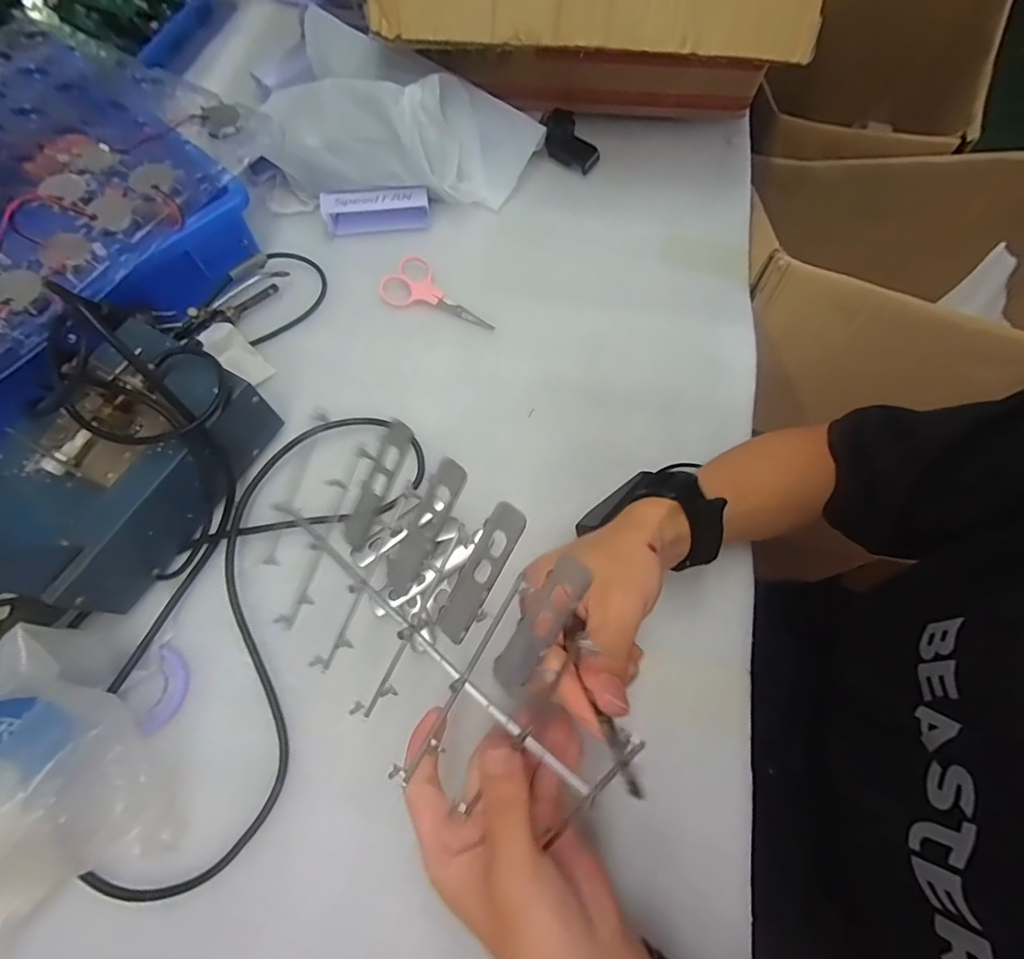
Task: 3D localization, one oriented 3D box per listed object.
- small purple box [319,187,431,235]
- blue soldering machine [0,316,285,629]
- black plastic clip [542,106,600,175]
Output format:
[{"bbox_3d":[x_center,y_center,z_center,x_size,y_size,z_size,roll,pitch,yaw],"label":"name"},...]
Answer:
[{"bbox_3d":[-0.130,-0.259,0.467,0.098,0.027,0.028,-7,69,-4],"label":"small purple box"},{"bbox_3d":[-0.274,-0.011,0.328,0.111,0.109,0.194,33,71,11],"label":"blue soldering machine"},{"bbox_3d":[0.063,-0.351,0.503,0.055,0.044,0.031,19,69,6],"label":"black plastic clip"}]

